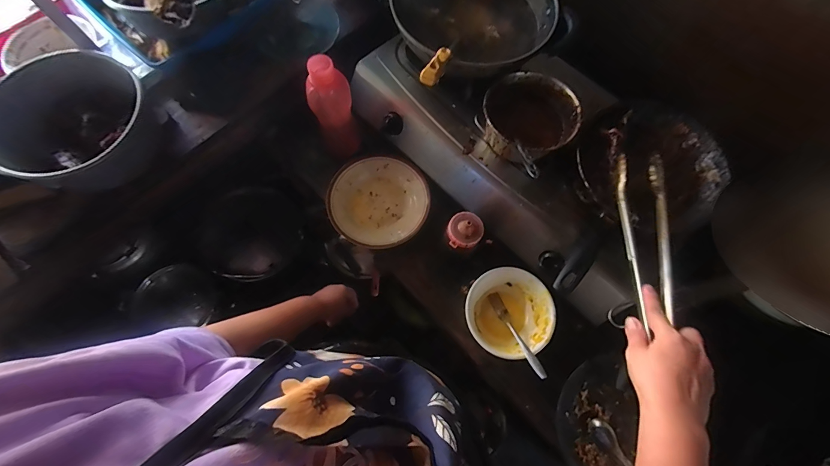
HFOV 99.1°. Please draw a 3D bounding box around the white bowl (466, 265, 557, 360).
[{"bbox_3d":[0.172,0.150,0.663,0.153,0.064,0.153,1,71,-1],"label":"white bowl"}]

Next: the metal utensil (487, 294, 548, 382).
[{"bbox_3d":[0.183,0.183,0.640,0.023,0.032,0.177,-18,40,-8],"label":"metal utensil"}]

